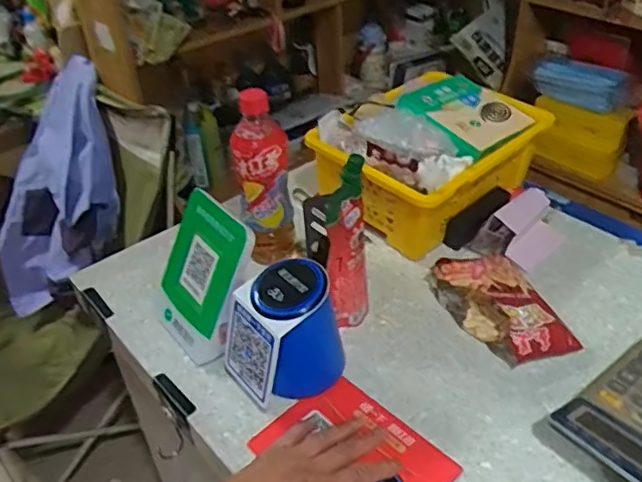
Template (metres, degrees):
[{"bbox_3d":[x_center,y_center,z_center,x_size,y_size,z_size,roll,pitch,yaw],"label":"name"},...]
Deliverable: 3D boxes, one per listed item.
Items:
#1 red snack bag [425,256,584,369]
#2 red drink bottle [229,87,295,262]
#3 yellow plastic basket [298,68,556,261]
[{"bbox_3d":[0.193,0.061,0.665,0.099,0.053,0.162,-13,39,-12],"label":"red snack bag"},{"bbox_3d":[-0.070,-0.072,0.721,0.067,0.218,0.064,-5,38,-2],"label":"red drink bottle"},{"bbox_3d":[0.145,-0.117,0.816,0.301,0.129,0.204,-33,46,-32],"label":"yellow plastic basket"}]

